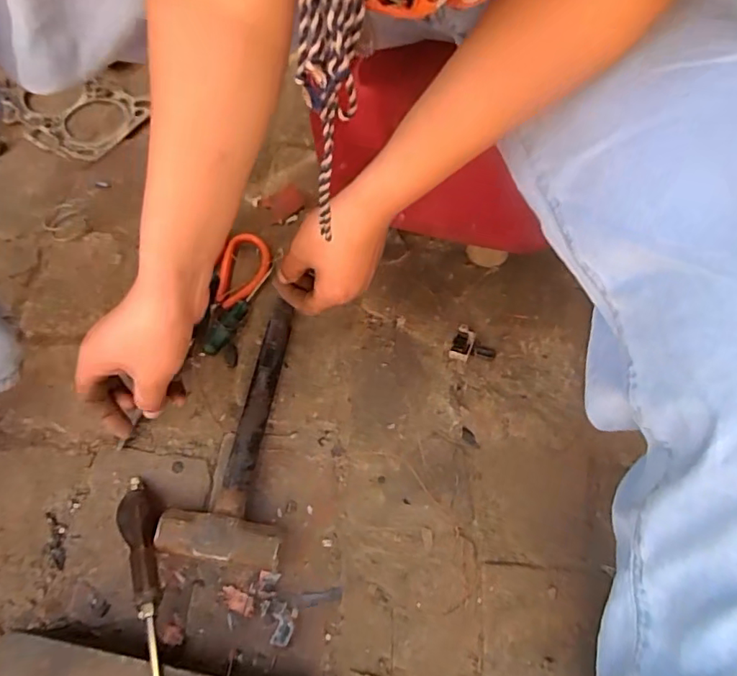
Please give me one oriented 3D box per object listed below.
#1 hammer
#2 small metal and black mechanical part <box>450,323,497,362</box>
[{"bbox_3d":[-0.109,0.077,0.501,0.100,0.040,0.245,8,61,2],"label":"hammer"},{"bbox_3d":[0.111,0.009,0.570,0.046,0.008,0.039,23,63,11],"label":"small metal and black mechanical part"}]

